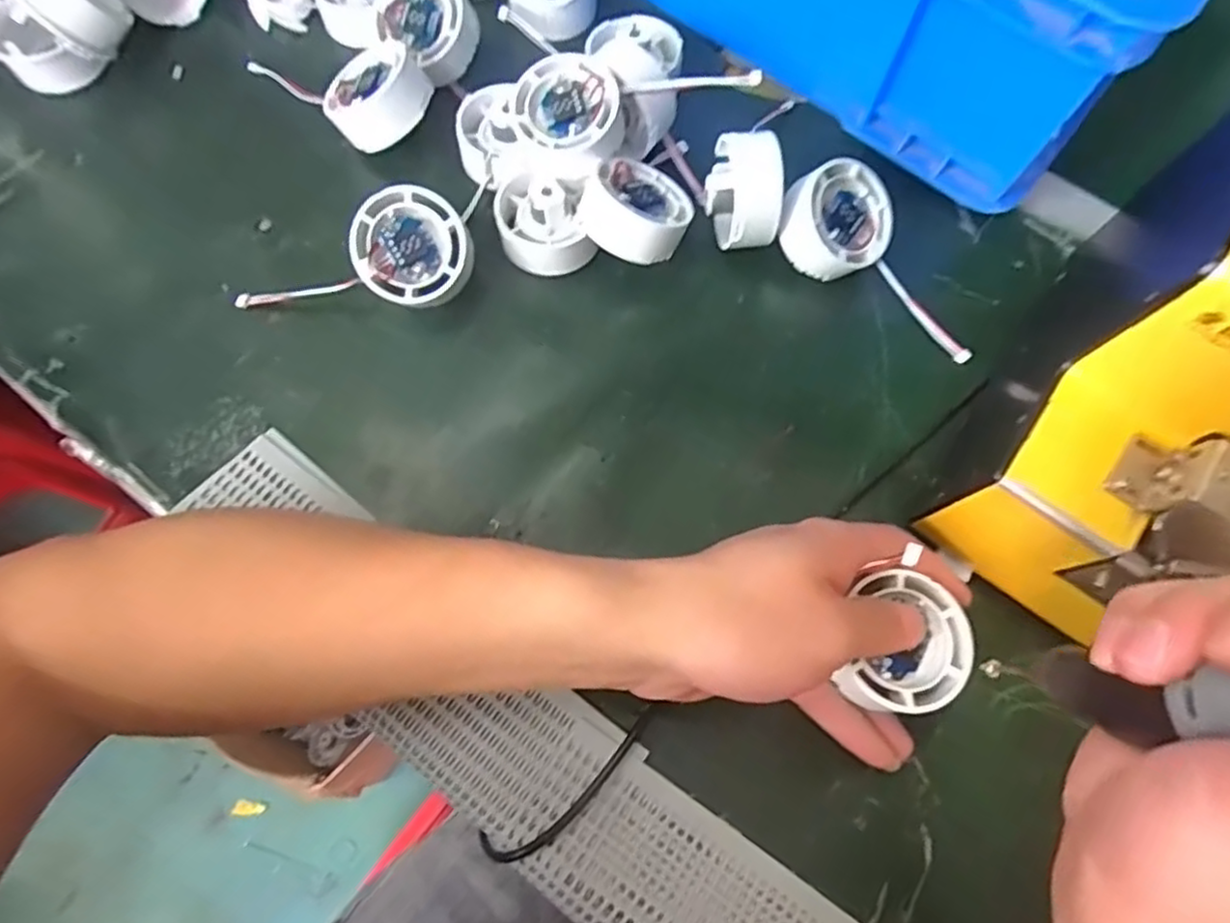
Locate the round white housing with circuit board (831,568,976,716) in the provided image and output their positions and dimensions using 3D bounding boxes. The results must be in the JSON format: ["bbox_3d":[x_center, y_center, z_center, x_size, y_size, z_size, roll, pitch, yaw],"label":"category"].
[{"bbox_3d":[0.116,0.074,0.270,0.046,0.020,0.052,17,70,7],"label":"round white housing with circuit board"}]

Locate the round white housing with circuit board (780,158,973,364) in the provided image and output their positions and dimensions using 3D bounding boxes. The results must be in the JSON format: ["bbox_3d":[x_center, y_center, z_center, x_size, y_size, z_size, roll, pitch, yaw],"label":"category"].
[{"bbox_3d":[0.141,-0.108,0.344,0.112,0.044,0.053,28,72,10],"label":"round white housing with circuit board"}]

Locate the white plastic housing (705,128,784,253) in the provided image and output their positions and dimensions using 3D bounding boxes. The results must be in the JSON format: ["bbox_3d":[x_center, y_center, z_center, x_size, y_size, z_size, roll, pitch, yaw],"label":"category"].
[{"bbox_3d":[0.064,-0.133,0.347,0.034,0.052,0.044,4,69,2],"label":"white plastic housing"}]

